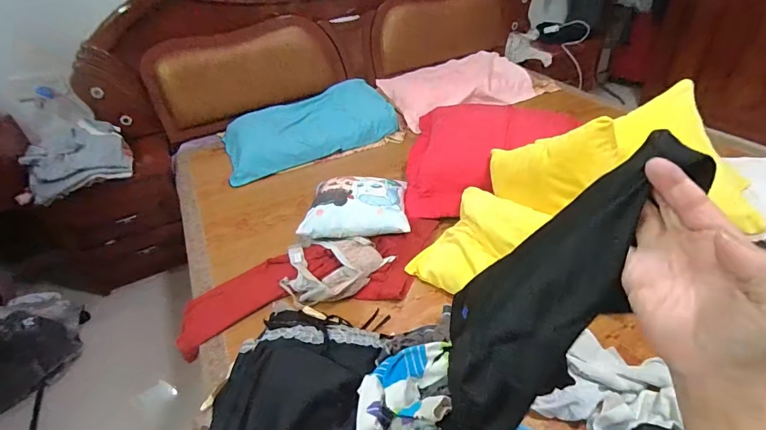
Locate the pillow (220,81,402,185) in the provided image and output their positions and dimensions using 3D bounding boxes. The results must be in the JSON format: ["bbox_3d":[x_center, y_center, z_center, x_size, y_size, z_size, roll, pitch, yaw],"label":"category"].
[{"bbox_3d":[-0.302,-0.358,1.581,0.673,0.129,0.359,-21,39,-16],"label":"pillow"}]

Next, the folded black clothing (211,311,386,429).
[{"bbox_3d":[-0.164,0.344,0.694,0.271,0.070,0.365,1,38,11],"label":"folded black clothing"}]

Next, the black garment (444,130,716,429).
[{"bbox_3d":[0.131,0.090,0.367,0.065,0.366,0.107,9,27,-33],"label":"black garment"}]

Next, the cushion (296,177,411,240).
[{"bbox_3d":[-0.069,-0.035,1.136,0.288,0.081,0.266,-2,38,8],"label":"cushion"}]

